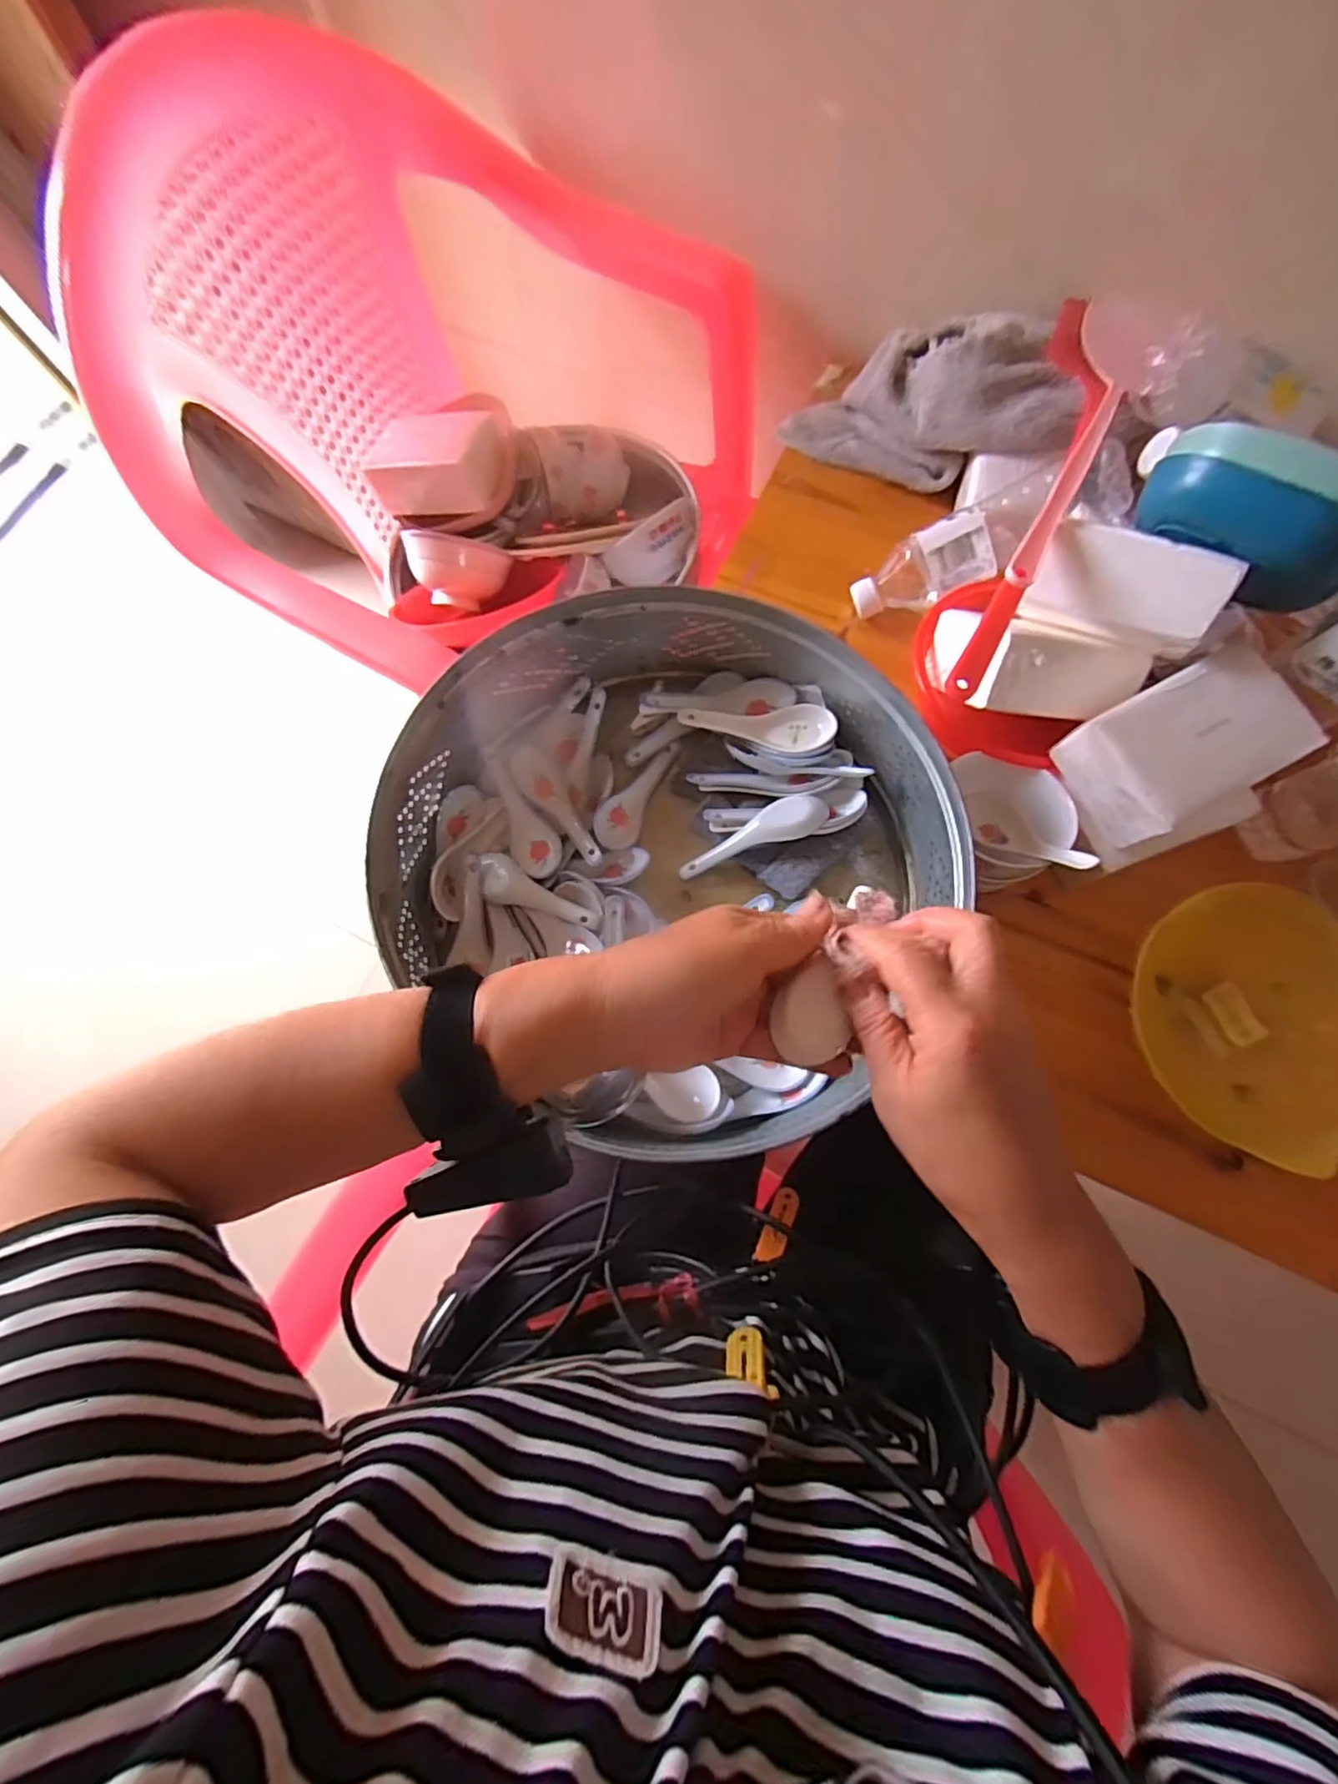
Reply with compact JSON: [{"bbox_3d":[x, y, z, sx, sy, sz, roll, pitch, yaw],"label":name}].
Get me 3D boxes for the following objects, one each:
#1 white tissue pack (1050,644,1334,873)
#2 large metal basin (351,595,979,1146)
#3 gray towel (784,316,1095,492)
[{"bbox_3d":[0.364,-0.094,0.459,0.136,0.070,0.106,-23,76,-4],"label":"white tissue pack"},{"bbox_3d":[-0.003,-0.038,0.488,0.373,0.120,0.353,0,76,2],"label":"large metal basin"},{"bbox_3d":[0.236,-0.444,0.595,0.241,0.144,0.097,30,79,9],"label":"gray towel"}]

